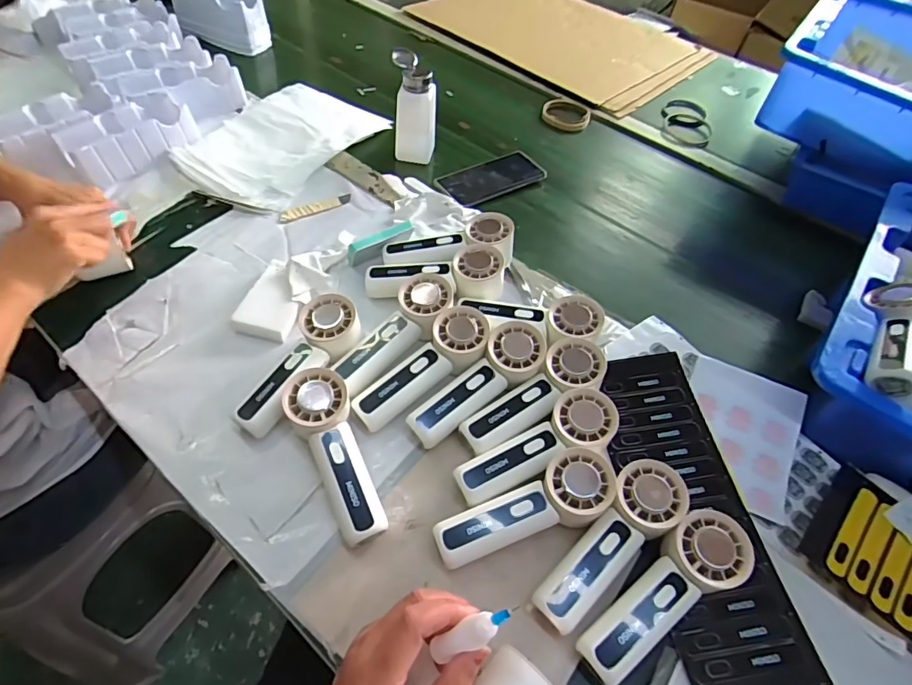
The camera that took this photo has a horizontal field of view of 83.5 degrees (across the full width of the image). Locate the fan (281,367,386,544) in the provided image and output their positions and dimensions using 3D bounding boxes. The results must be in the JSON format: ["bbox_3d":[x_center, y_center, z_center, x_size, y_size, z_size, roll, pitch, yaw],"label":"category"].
[{"bbox_3d":[-0.106,0.097,0.451,0.055,0.032,0.159,-20,70,-19],"label":"fan"}]

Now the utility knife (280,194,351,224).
[{"bbox_3d":[-0.188,-0.181,0.686,0.100,0.004,0.021,-25,59,-23],"label":"utility knife"}]

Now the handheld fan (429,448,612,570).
[{"bbox_3d":[0.059,0.145,0.431,0.151,0.055,0.054,-18,56,-18],"label":"handheld fan"}]

